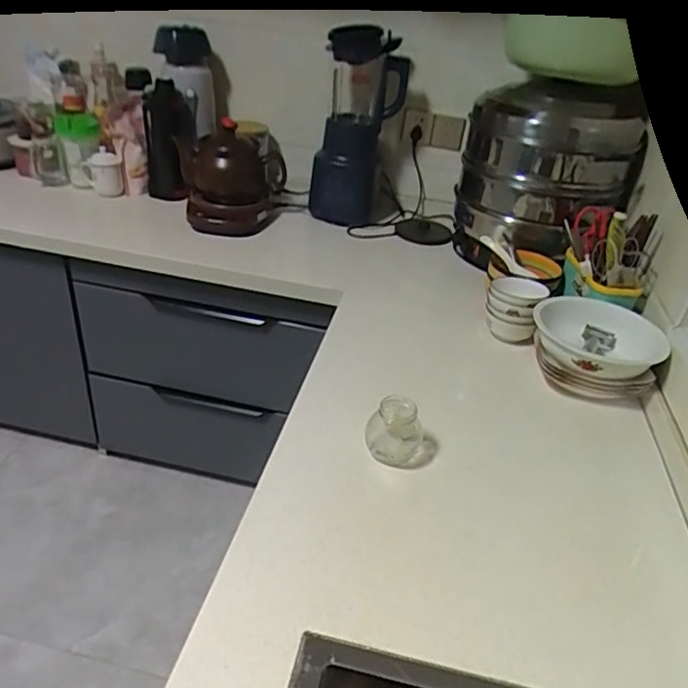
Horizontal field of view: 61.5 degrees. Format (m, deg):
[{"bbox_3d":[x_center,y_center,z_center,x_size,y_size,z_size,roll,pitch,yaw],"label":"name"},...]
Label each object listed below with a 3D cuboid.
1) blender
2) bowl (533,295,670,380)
[{"bbox_3d":[0.039,-0.576,1.562,0.216,0.496,0.233,8,32,4],"label":"blender"},{"bbox_3d":[0.445,-0.006,1.024,0.220,0.072,0.197,20,35,21],"label":"bowl"}]

